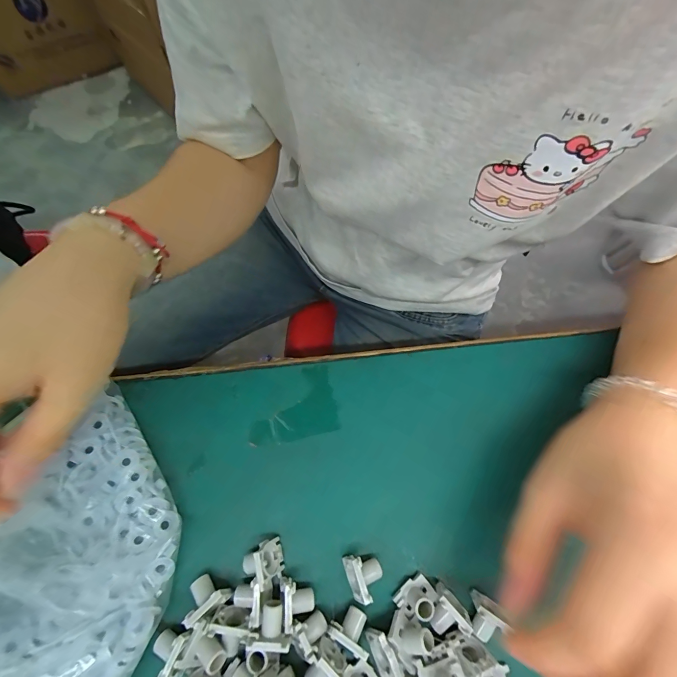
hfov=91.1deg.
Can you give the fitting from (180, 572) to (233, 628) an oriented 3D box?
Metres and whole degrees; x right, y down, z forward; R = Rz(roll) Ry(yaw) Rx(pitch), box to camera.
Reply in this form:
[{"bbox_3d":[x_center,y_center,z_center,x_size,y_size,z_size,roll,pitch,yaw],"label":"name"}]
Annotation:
[{"bbox_3d":[-0.069,0.133,0.174,0.023,0.016,0.016,-30,73,-13],"label":"fitting"}]

